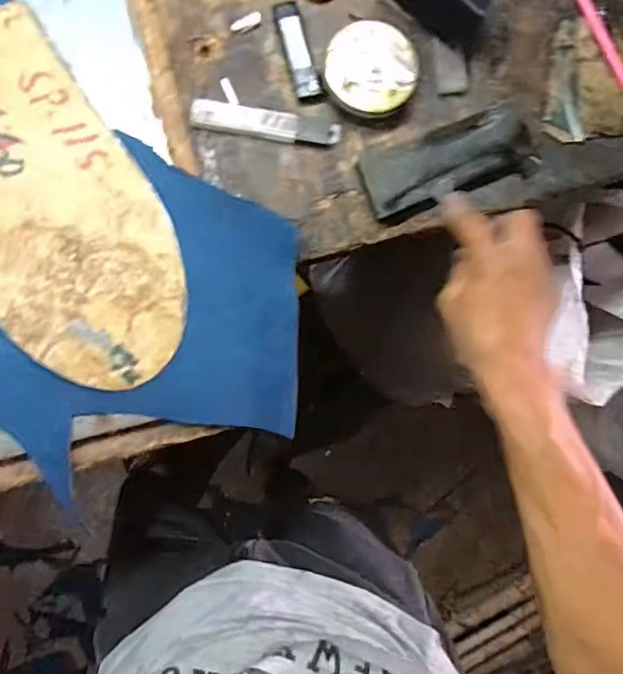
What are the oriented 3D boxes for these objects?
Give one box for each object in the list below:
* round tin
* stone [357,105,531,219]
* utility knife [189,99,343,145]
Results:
[{"bbox_3d":[0.047,-0.213,0.458,0.073,0.023,0.071,0,92,-8],"label":"round tin"},{"bbox_3d":[0.115,-0.149,0.475,0.152,0.018,0.054,-21,95,-7],"label":"stone"},{"bbox_3d":[-0.036,-0.172,0.456,0.118,0.006,0.023,7,91,-8],"label":"utility knife"}]

